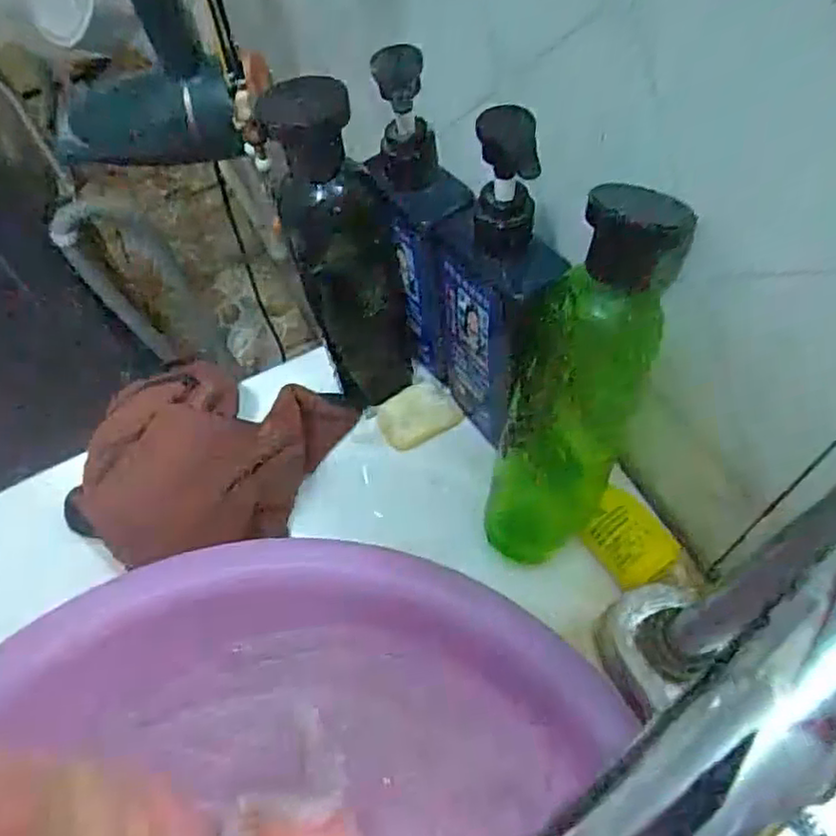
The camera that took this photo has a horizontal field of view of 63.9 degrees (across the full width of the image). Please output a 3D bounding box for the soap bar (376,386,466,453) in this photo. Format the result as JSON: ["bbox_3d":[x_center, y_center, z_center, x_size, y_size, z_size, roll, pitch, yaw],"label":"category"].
[{"bbox_3d":[-0.001,-0.002,0.409,0.046,0.013,0.038,-23,60,-11],"label":"soap bar"}]

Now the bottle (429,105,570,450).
[{"bbox_3d":[0.033,-0.058,0.334,0.058,0.181,0.041,31,65,19],"label":"bottle"}]

